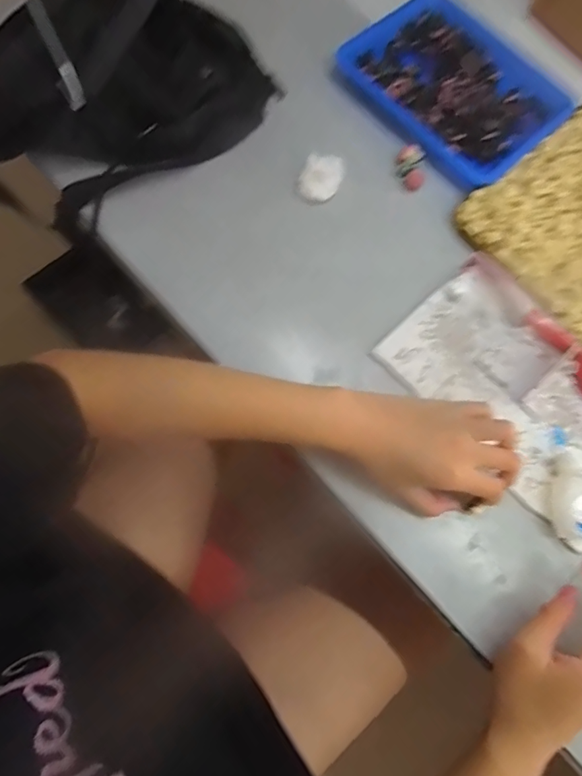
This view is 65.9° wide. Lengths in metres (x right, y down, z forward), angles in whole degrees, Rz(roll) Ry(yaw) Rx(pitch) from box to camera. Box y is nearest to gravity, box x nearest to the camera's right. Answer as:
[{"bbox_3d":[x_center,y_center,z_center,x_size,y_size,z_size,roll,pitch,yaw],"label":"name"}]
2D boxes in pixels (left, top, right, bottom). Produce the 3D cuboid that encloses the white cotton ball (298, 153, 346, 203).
[{"bbox_3d":[0.031,-0.211,0.444,0.038,0.017,0.055,19,73,1],"label":"white cotton ball"}]

